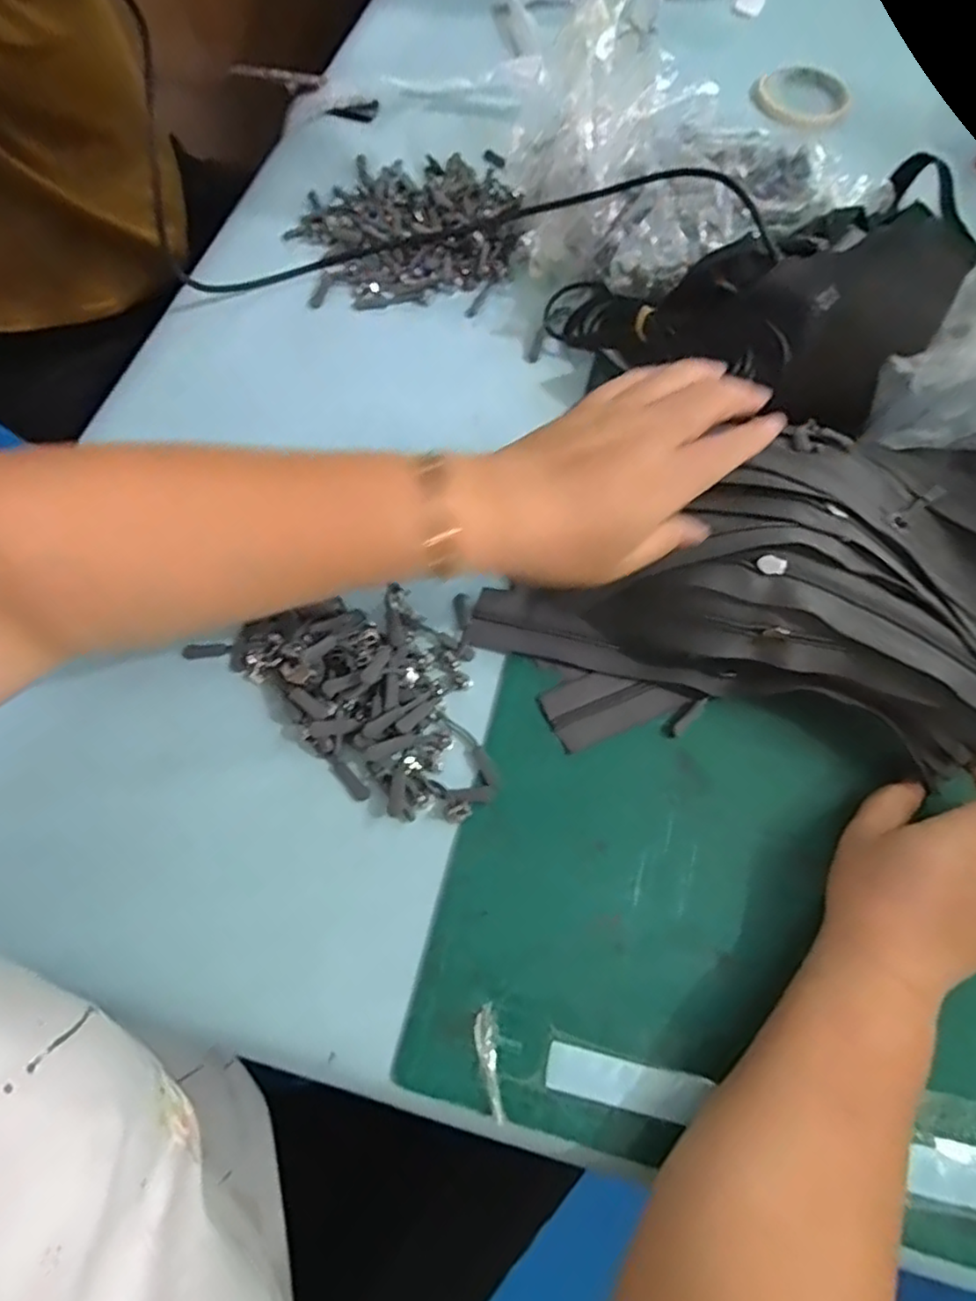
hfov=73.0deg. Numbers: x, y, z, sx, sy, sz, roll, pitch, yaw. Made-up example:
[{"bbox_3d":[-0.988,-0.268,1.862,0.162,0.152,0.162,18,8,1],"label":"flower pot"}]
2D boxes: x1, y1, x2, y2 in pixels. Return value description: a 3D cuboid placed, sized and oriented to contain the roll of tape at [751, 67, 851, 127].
[{"bbox_3d":[0.313,-0.545,0.650,0.079,0.017,0.079,1,67,-2],"label":"roll of tape"}]

